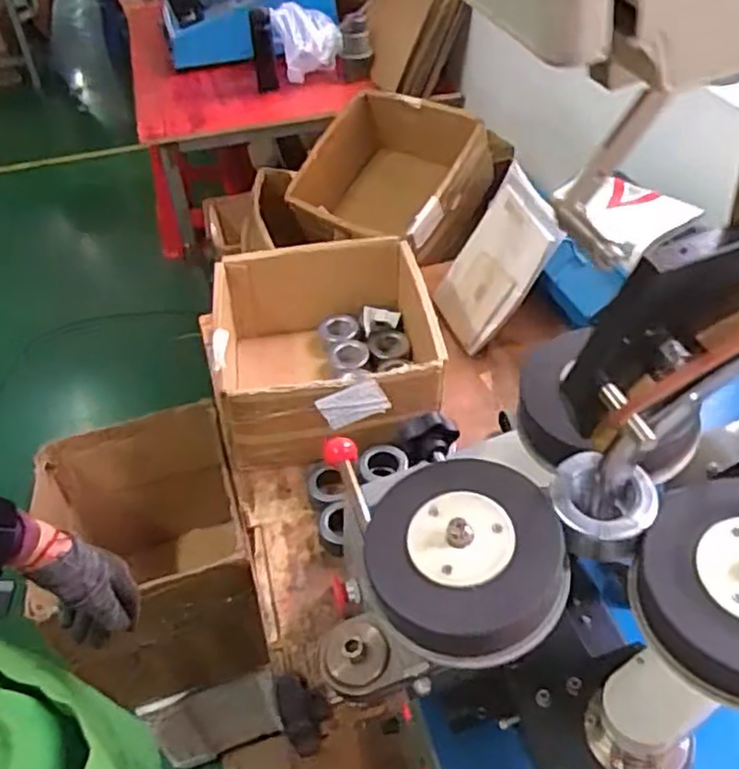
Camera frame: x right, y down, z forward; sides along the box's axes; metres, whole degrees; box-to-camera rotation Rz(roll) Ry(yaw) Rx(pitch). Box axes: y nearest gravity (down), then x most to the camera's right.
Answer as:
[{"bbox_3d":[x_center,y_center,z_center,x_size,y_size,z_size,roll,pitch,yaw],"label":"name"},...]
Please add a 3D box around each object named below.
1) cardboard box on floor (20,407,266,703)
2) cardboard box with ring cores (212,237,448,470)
[{"bbox_3d":[-0.333,0.293,1.132,0.268,0.359,0.335,-15,46,-12],"label":"cardboard box on floor"},{"bbox_3d":[-0.068,-0.055,1.105,0.352,0.172,0.354,-4,45,-1],"label":"cardboard box with ring cores"}]

